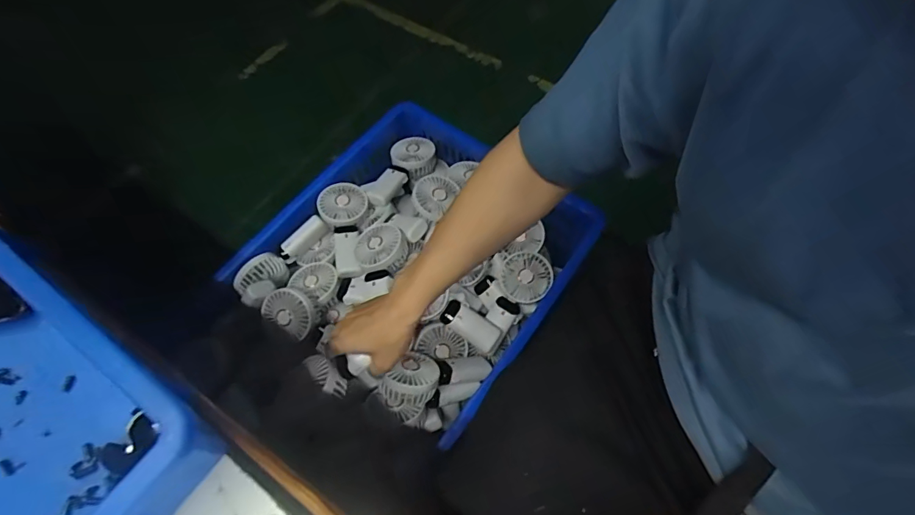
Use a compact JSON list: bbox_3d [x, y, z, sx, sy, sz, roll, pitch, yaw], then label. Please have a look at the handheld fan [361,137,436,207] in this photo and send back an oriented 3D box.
[{"bbox_3d":[-0.120,-0.174,0.928,0.087,0.056,0.182,33,69,16],"label":"handheld fan"}]

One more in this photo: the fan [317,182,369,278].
[{"bbox_3d":[-0.197,-0.054,0.835,0.083,0.035,0.188,-15,64,-5],"label":"fan"}]

